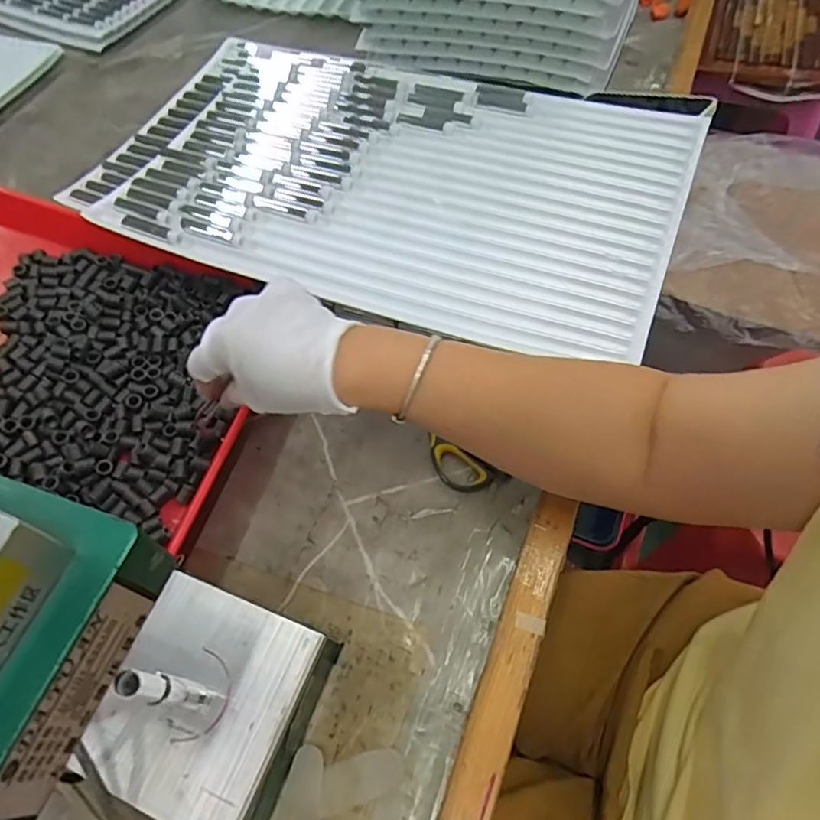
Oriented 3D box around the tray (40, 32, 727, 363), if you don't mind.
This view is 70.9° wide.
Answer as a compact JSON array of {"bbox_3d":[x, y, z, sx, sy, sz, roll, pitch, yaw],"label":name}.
[{"bbox_3d":[-0.035,-0.229,0.554,0.560,0.042,0.337,20,58,16],"label":"tray"}]

